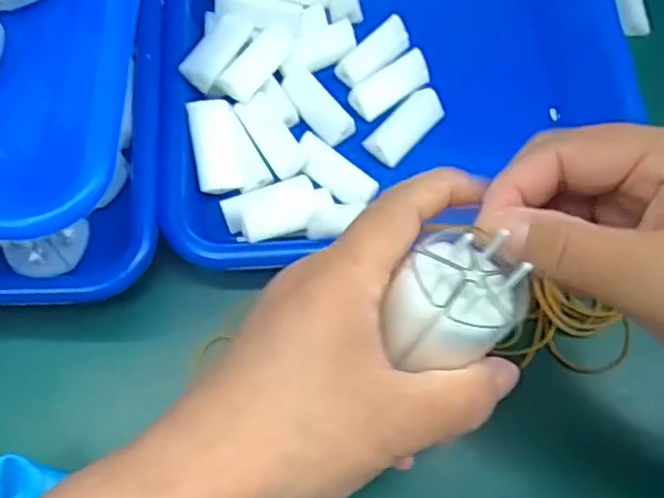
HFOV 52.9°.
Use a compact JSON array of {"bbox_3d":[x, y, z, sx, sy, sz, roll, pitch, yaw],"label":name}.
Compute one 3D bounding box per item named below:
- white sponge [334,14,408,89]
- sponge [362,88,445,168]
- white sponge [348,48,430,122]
[{"bbox_3d":[0.023,-0.109,0.368,0.019,0.009,0.049,42,72,12],"label":"white sponge"},{"bbox_3d":[0.040,-0.065,0.356,0.021,0.009,0.050,40,72,12],"label":"sponge"},{"bbox_3d":[0.032,-0.090,0.364,0.048,0.009,0.020,-35,75,-15],"label":"white sponge"}]

